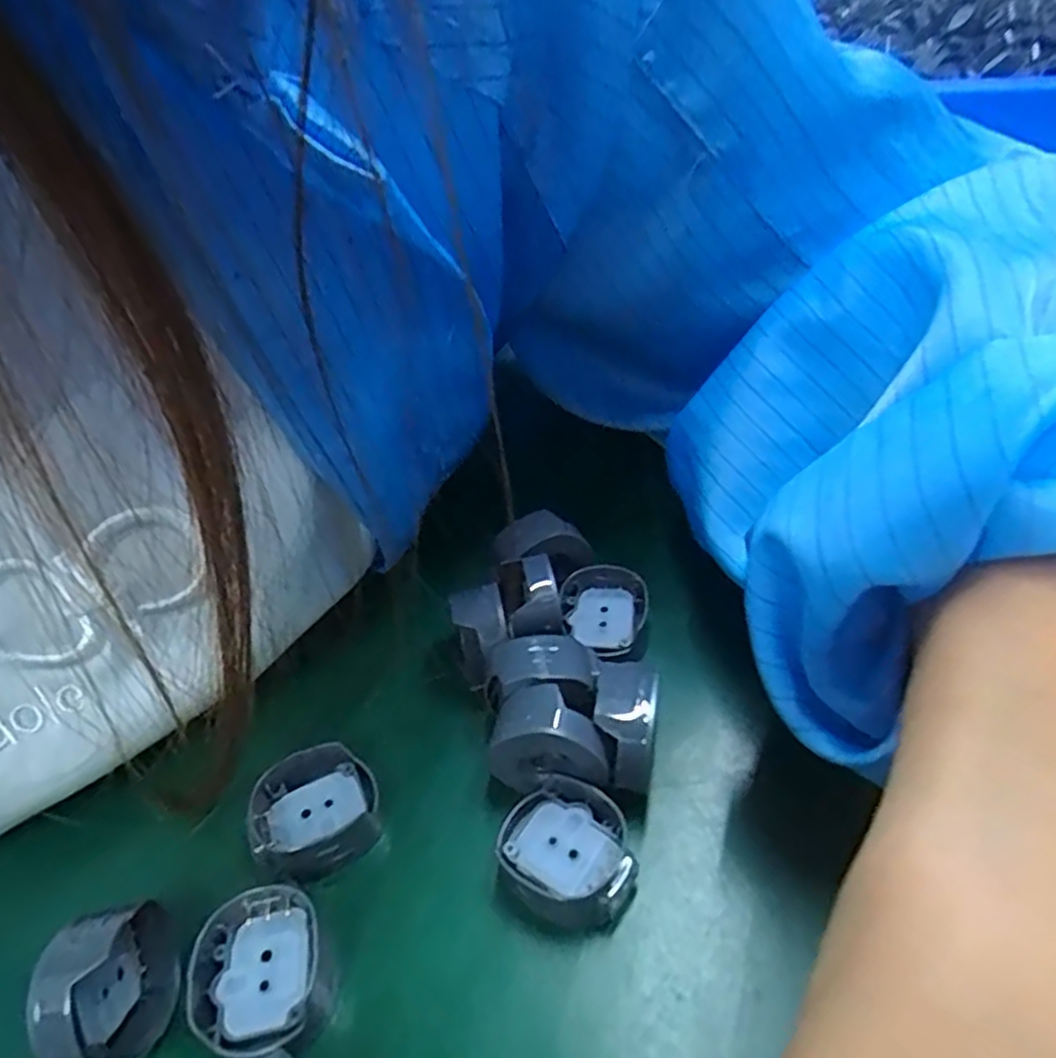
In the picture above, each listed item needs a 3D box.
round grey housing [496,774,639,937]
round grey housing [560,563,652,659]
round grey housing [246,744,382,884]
[{"bbox_3d":[0.008,0.070,0.151,0.029,0.013,0.027,-4,40,4],"label":"round grey housing"},{"bbox_3d":[0.022,0.023,0.198,0.024,0.012,0.027,-7,40,1],"label":"round grey housing"},{"bbox_3d":[-0.050,0.065,0.166,0.028,0.012,0.031,-26,44,-20],"label":"round grey housing"}]

